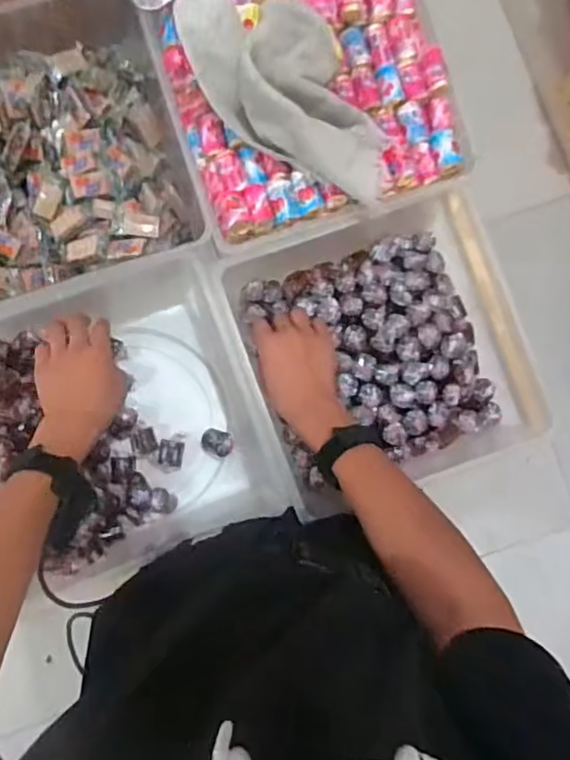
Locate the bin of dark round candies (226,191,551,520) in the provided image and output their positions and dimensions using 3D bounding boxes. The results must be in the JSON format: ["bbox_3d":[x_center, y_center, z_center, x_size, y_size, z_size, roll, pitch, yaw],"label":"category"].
[{"bbox_3d":[0.124,-0.034,0.664,0.325,0.106,0.295,-21,90,-5],"label":"bin of dark round candies"}]

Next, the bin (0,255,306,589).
[{"bbox_3d":[-0.182,0.047,0.665,0.308,0.139,0.291,-19,90,-5],"label":"bin"}]

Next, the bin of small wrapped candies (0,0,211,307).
[{"bbox_3d":[-0.284,-0.255,0.668,0.326,0.125,0.338,-19,90,-5],"label":"bin of small wrapped candies"}]

